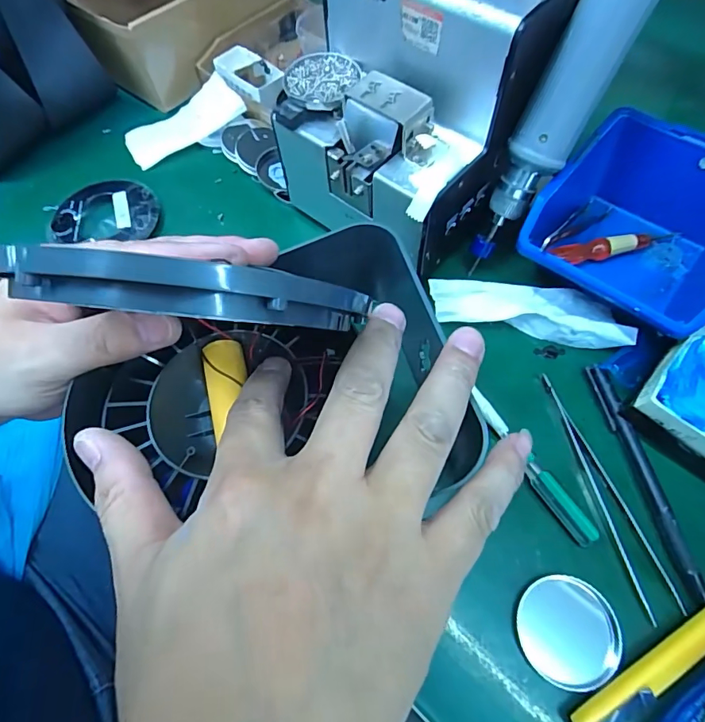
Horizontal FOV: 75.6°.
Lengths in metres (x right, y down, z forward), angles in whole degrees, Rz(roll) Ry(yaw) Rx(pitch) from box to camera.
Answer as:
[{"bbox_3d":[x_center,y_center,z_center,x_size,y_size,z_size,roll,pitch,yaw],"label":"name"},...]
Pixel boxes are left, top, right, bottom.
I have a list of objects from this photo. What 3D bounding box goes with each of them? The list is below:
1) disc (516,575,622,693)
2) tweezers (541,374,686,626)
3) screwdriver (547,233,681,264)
[{"bbox_3d":[0.104,0.130,0.220,0.045,0.010,0.045,-1,63,2],"label":"disc"},{"bbox_3d":[0.141,0.069,0.254,0.015,0.013,0.134,-14,63,-5],"label":"tweezers"},{"bbox_3d":[0.178,-0.078,0.310,0.085,0.012,0.011,-7,63,-2],"label":"screwdriver"}]

